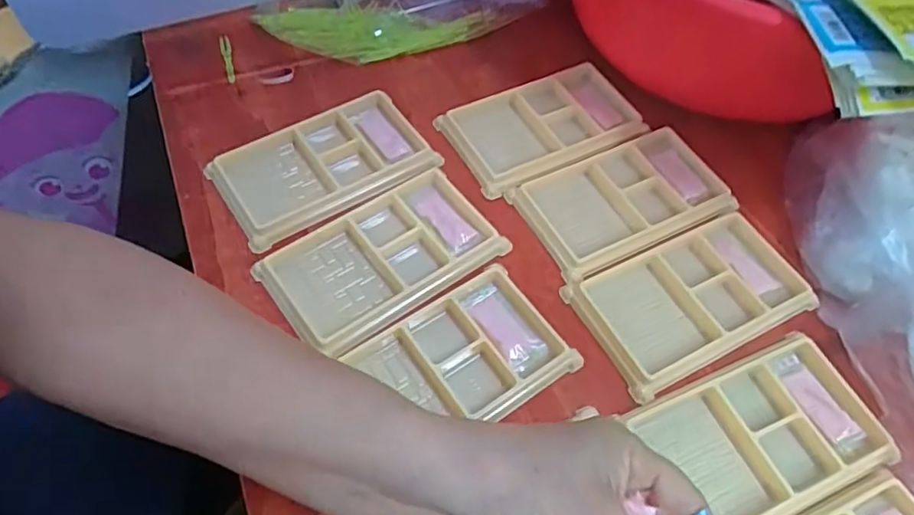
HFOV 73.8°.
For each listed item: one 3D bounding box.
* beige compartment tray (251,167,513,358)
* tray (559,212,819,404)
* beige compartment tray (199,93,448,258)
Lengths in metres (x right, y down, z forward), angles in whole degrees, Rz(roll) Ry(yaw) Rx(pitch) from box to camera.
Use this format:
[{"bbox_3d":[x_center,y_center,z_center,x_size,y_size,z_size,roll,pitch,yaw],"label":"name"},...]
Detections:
[{"bbox_3d":[-0.043,-0.001,0.370,0.133,0.010,0.076,-29,63,-20],"label":"beige compartment tray"},{"bbox_3d":[0.144,0.025,0.369,0.137,0.016,0.077,-22,61,-16],"label":"tray"},{"bbox_3d":[-0.087,-0.062,0.408,0.136,0.012,0.080,-27,62,-18],"label":"beige compartment tray"}]

